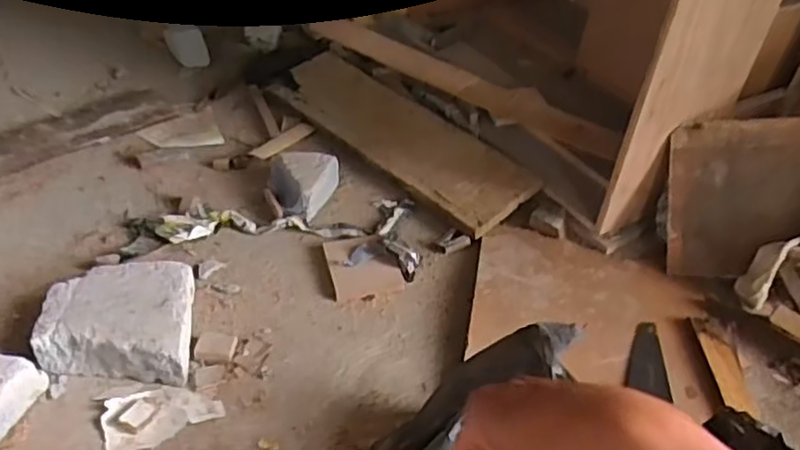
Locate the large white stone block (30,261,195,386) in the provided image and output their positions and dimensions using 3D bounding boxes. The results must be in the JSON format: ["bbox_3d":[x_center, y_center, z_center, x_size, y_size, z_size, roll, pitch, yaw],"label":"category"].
[{"bbox_3d":[-0.401,0.136,0.953,0.205,0.063,0.186,0,41,-5],"label":"large white stone block"}]

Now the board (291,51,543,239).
[{"bbox_3d":[-0.018,-0.201,1.405,0.186,0.027,0.674,-37,52,-22],"label":"board"}]

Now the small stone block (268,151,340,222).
[{"bbox_3d":[-0.177,-0.073,1.230,0.128,0.065,0.140,-2,42,-7],"label":"small stone block"}]

